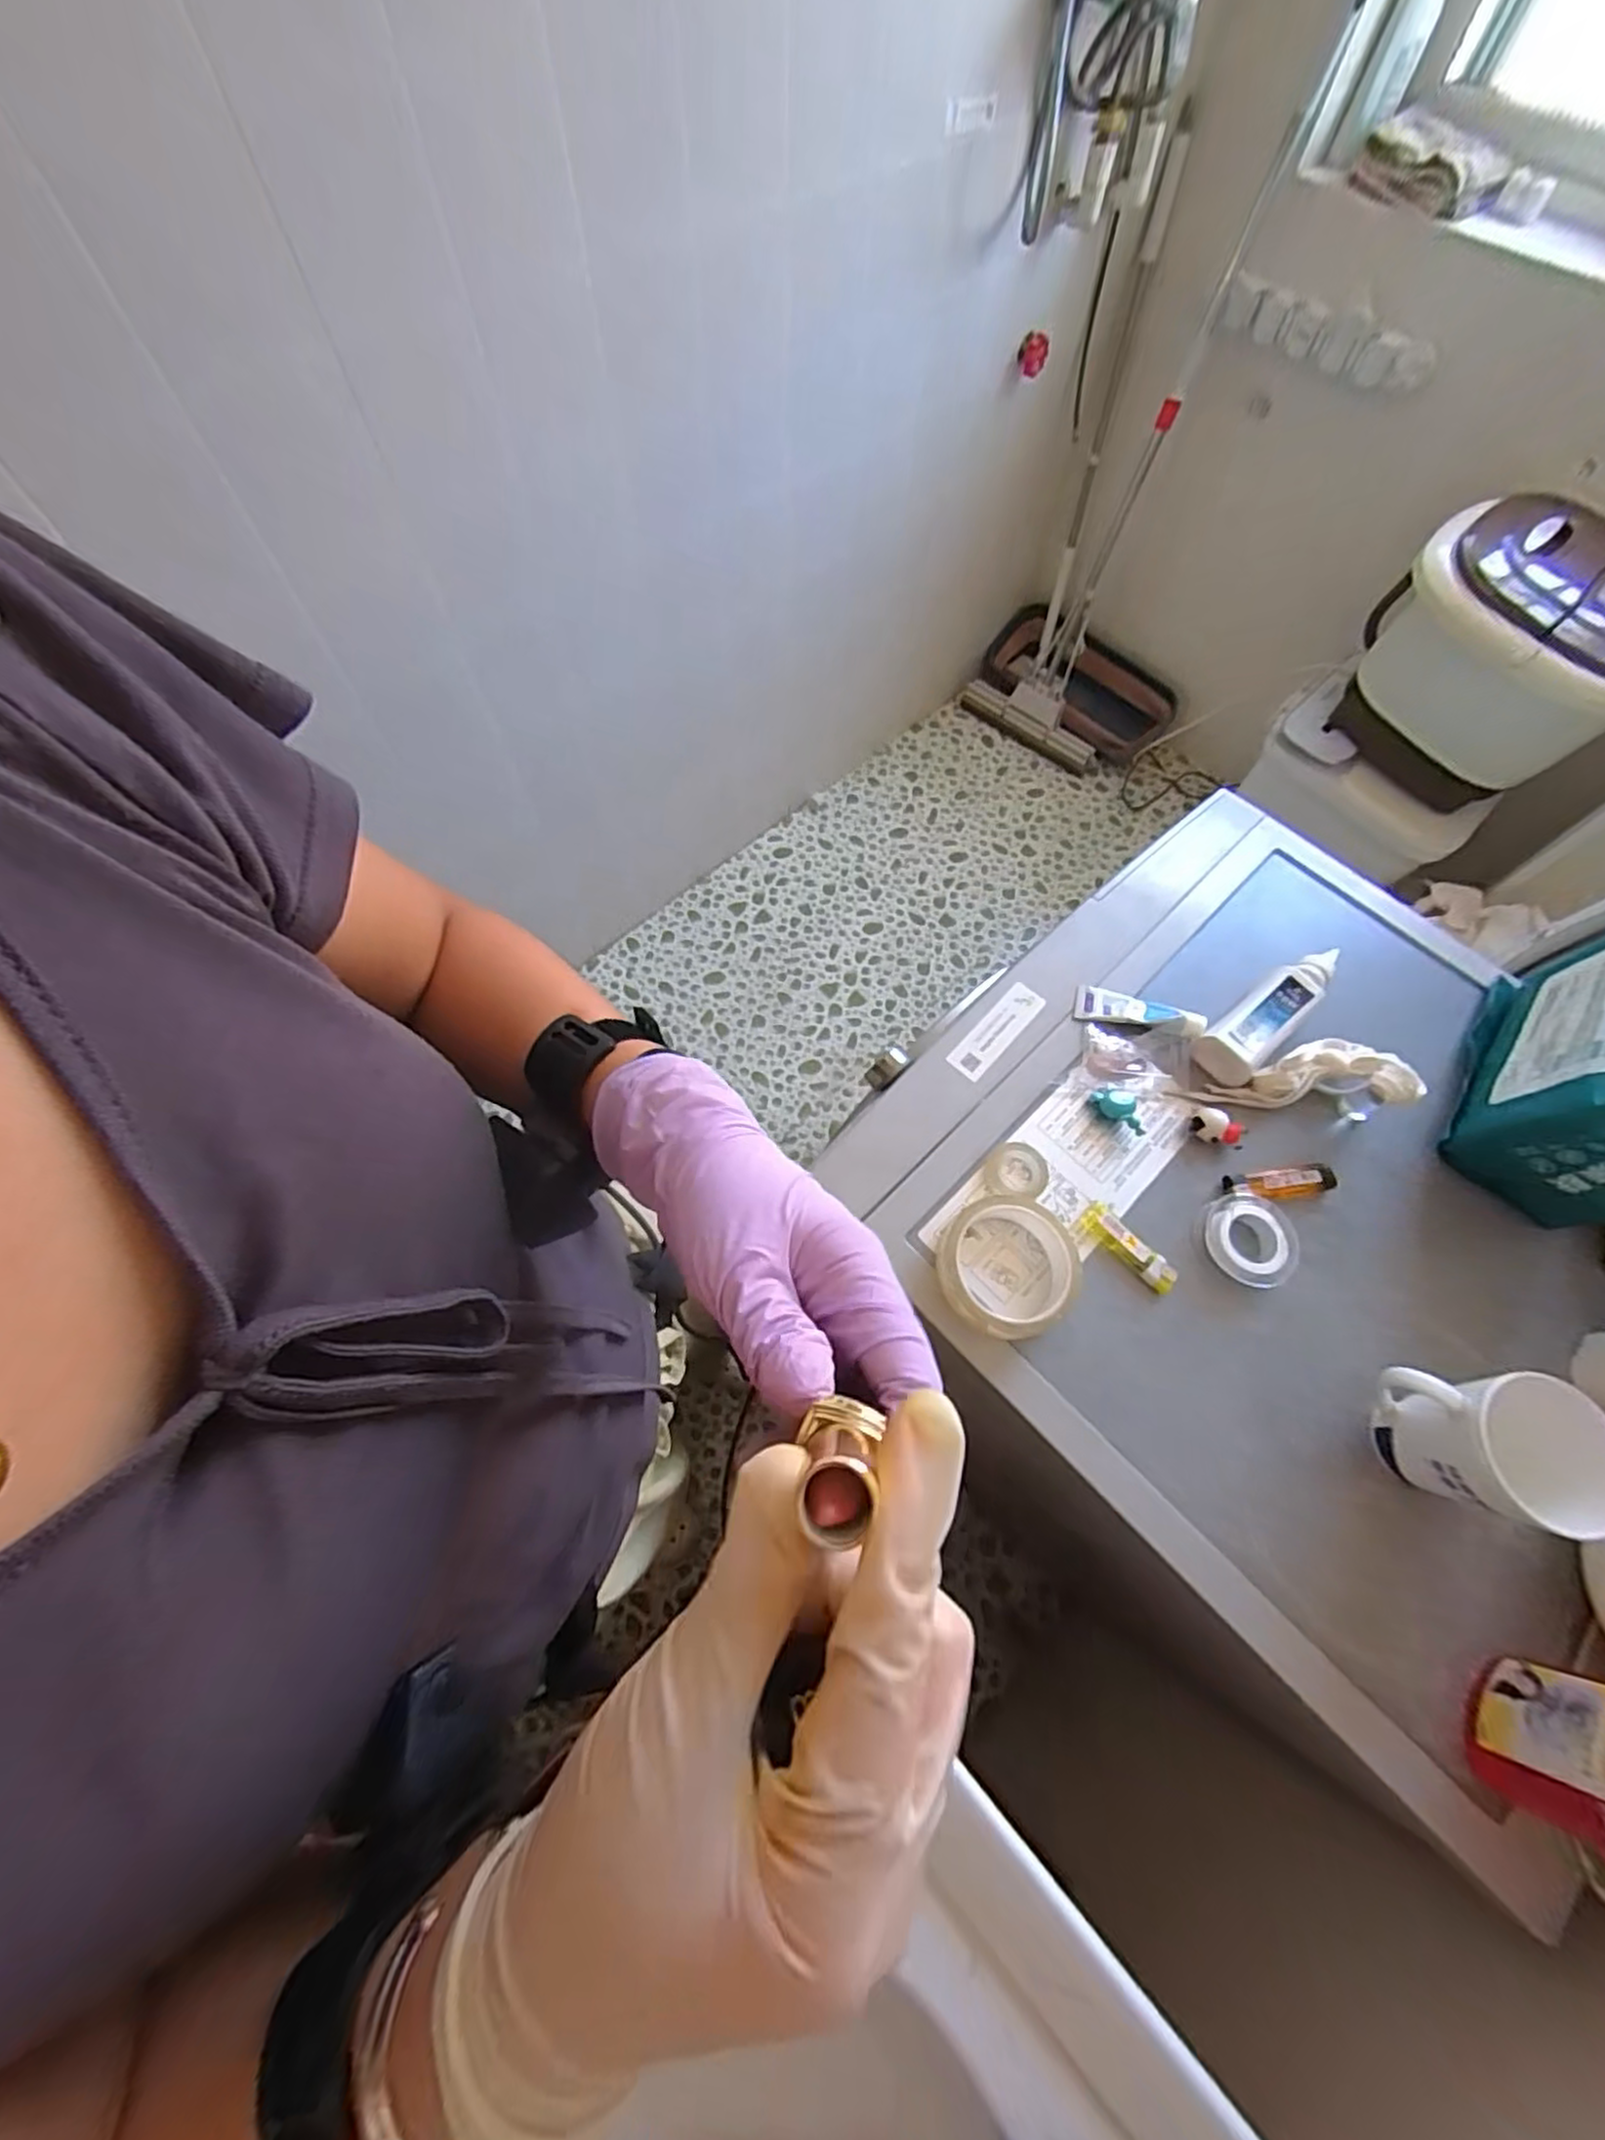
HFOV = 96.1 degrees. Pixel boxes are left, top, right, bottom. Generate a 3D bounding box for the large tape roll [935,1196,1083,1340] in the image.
[{"bbox_3d":[0.146,0.140,0.514,0.097,0.030,0.099,0,66,-1],"label":"large tape roll"}]

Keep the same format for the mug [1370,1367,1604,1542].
[{"bbox_3d":[0.400,0.230,0.443,0.084,0.118,0.078,2,66,0],"label":"mug"}]

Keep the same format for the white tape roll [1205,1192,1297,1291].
[{"bbox_3d":[0.333,0.126,0.534,0.062,0.019,0.066,0,66,-1],"label":"white tape roll"}]

